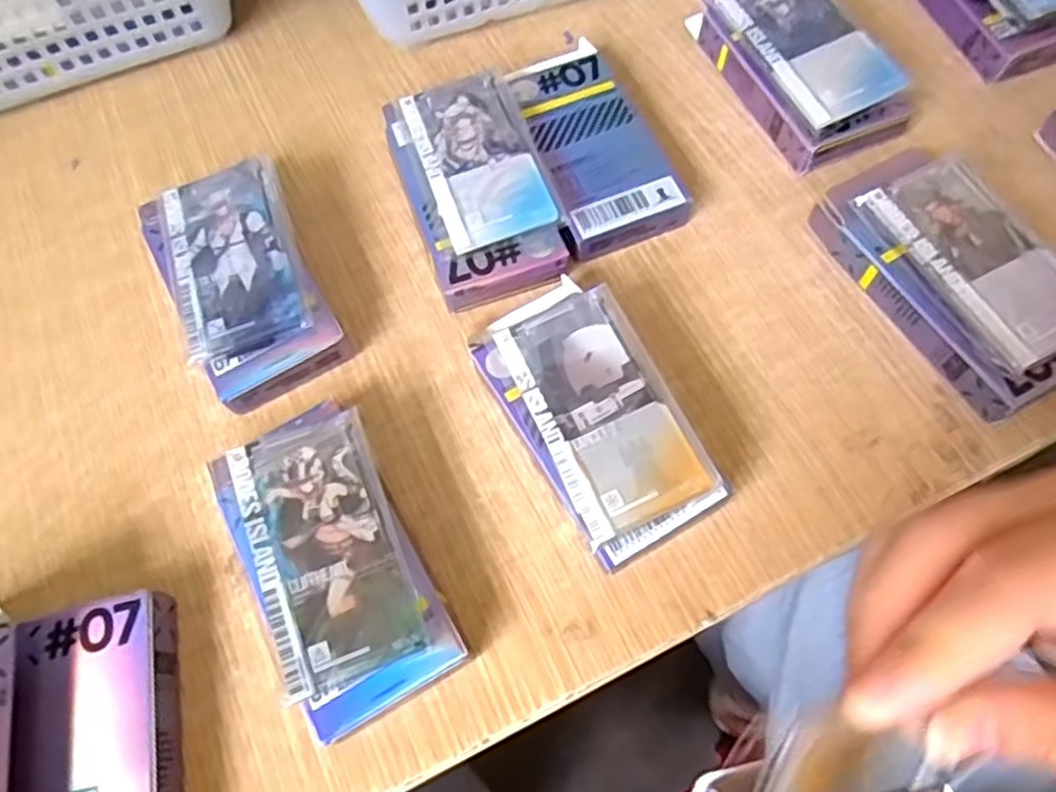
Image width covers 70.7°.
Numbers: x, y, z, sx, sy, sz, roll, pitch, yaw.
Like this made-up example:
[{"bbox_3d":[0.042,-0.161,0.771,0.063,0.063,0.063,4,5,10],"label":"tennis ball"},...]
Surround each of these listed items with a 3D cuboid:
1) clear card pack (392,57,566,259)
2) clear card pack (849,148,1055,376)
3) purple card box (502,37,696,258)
[{"bbox_3d":[-0.026,-0.117,0.364,0.058,0.007,0.106,-18,64,-4],"label":"clear card pack"},{"bbox_3d":[0.199,-0.061,0.327,0.057,0.008,0.101,-26,68,-12],"label":"clear card pack"},{"bbox_3d":[0.030,-0.130,0.386,0.058,0.024,0.124,-20,66,-6],"label":"purple card box"}]

